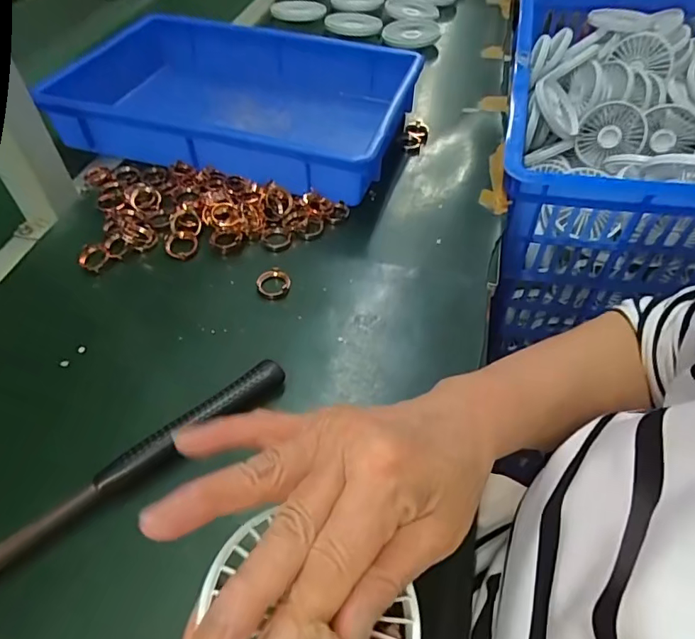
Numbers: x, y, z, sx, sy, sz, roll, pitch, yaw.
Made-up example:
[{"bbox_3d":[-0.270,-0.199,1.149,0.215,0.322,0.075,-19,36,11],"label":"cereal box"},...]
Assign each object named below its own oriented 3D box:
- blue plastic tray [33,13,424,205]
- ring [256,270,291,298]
[{"bbox_3d":[-0.109,-0.243,0.553,0.335,0.067,0.233,12,51,10],"label":"blue plastic tray"},{"bbox_3d":[-0.063,-0.030,0.419,0.028,0.007,0.025,3,51,1],"label":"ring"}]

